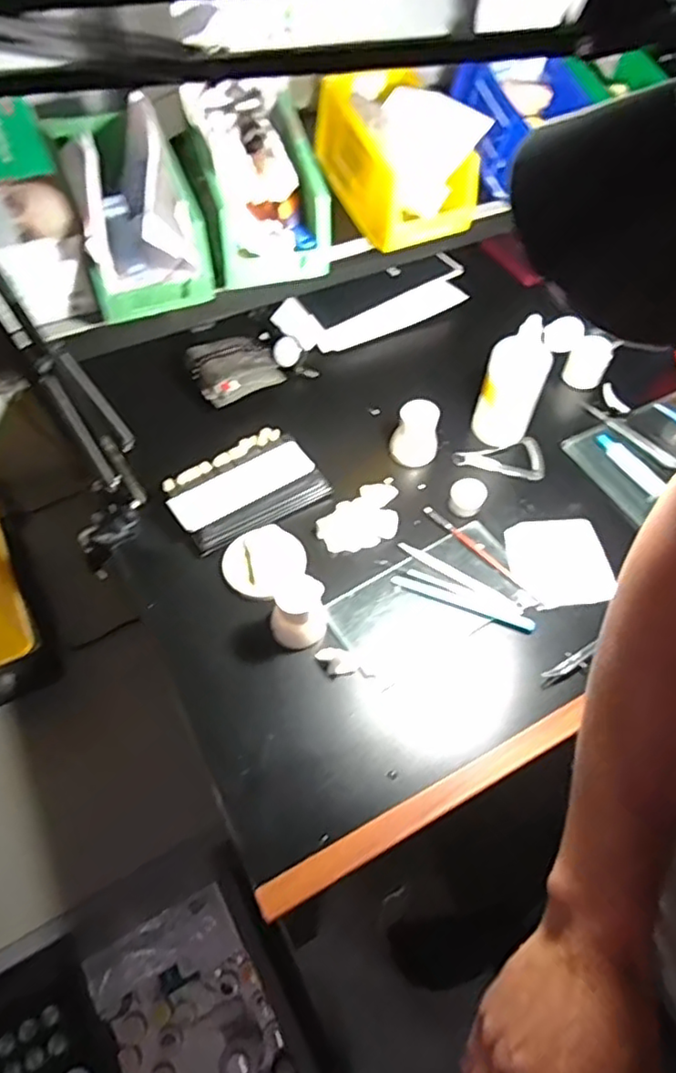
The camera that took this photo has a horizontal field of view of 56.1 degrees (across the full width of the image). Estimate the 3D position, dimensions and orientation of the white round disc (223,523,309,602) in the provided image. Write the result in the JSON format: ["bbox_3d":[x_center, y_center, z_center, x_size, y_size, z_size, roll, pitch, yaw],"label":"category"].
[{"bbox_3d":[-0.075,0.024,0.642,0.081,0.009,0.072,-39,66,-25],"label":"white round disc"}]

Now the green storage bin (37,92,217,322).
[{"bbox_3d":[-0.189,-0.293,0.572,0.103,0.114,0.141,-21,60,-17],"label":"green storage bin"}]

